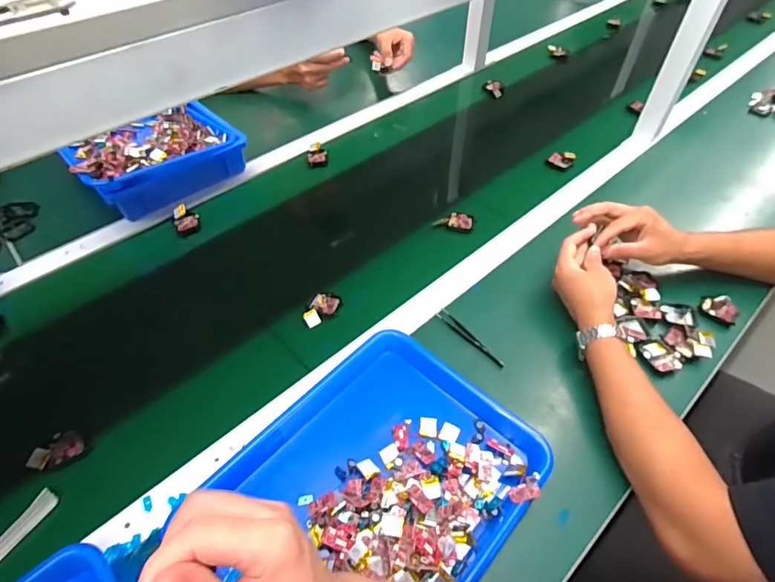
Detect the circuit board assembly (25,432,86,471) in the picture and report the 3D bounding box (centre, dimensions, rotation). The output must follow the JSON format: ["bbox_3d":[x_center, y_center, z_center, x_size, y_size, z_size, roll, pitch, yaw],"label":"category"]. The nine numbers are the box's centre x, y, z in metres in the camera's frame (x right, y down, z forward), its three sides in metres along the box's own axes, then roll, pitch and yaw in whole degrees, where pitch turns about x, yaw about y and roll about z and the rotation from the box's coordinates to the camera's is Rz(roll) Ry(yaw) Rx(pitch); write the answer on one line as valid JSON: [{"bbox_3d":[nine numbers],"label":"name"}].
[{"bbox_3d":[-0.373,0.177,0.521,0.054,0.016,0.034,-23,54,-18],"label":"circuit board assembly"}]

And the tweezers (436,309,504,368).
[{"bbox_3d":[0.108,0.062,0.611,0.016,0.004,0.113,-31,57,-24],"label":"tweezers"}]

